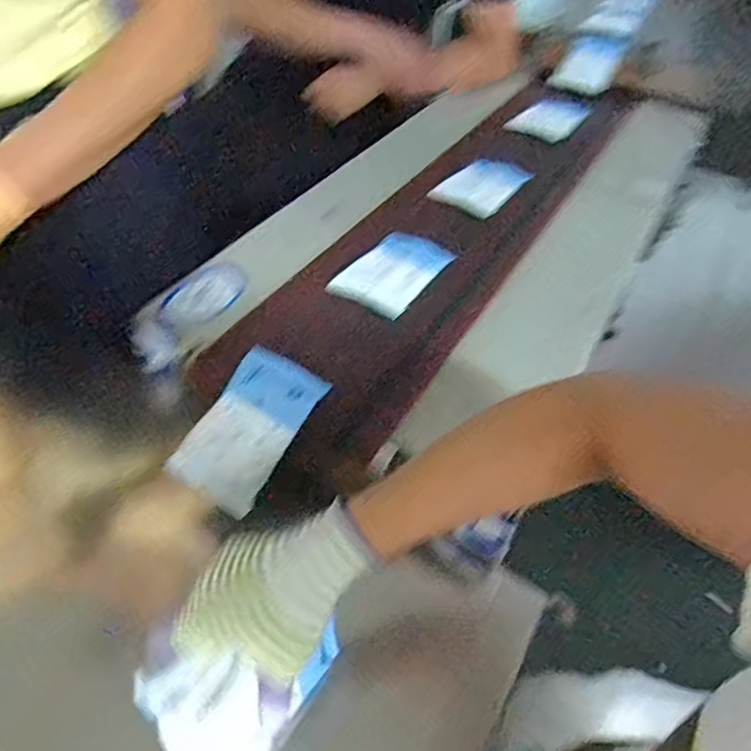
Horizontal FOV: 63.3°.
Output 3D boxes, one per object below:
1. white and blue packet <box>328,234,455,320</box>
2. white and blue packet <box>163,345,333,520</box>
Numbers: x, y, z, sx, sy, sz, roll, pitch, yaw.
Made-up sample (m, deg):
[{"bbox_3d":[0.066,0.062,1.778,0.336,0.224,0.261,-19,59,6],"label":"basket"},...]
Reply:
[{"bbox_3d":[0.022,-0.118,0.685,0.090,0.028,0.131,33,52,22],"label":"white and blue packet"},{"bbox_3d":[-0.111,0.045,0.537,0.082,0.013,0.138,32,75,9],"label":"white and blue packet"}]

